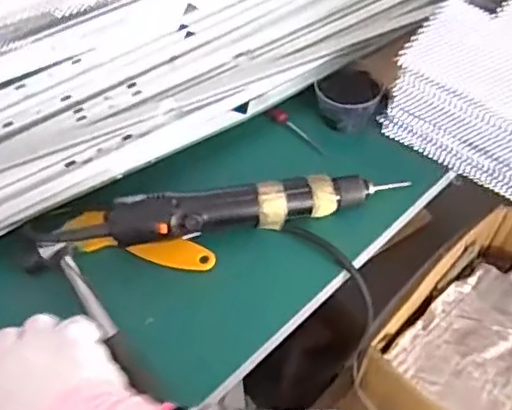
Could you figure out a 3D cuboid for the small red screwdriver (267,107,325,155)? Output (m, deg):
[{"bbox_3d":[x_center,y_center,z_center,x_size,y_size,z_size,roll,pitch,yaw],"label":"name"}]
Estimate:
[{"bbox_3d":[0.042,-0.075,0.619,0.069,0.014,0.011,38,58,-5],"label":"small red screwdriver"}]

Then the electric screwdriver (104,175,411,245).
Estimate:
[{"bbox_3d":[0.004,0.000,0.522,0.245,0.045,0.031,-10,53,-7],"label":"electric screwdriver"}]

